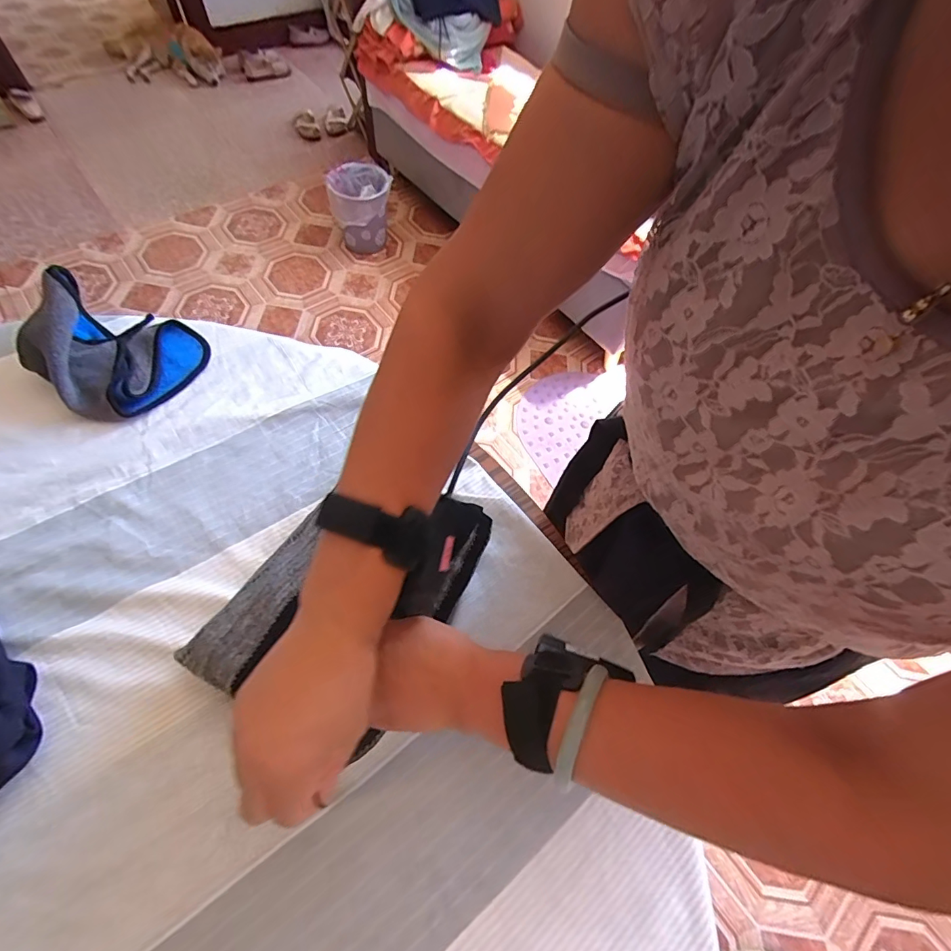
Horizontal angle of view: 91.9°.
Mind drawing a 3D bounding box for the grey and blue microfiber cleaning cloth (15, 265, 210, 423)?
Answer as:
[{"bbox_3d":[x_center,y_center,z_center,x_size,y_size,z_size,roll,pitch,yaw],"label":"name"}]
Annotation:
[{"bbox_3d":[-0.388,-0.145,0.478,0.156,0.082,0.143,31,63,12],"label":"grey and blue microfiber cleaning cloth"}]

